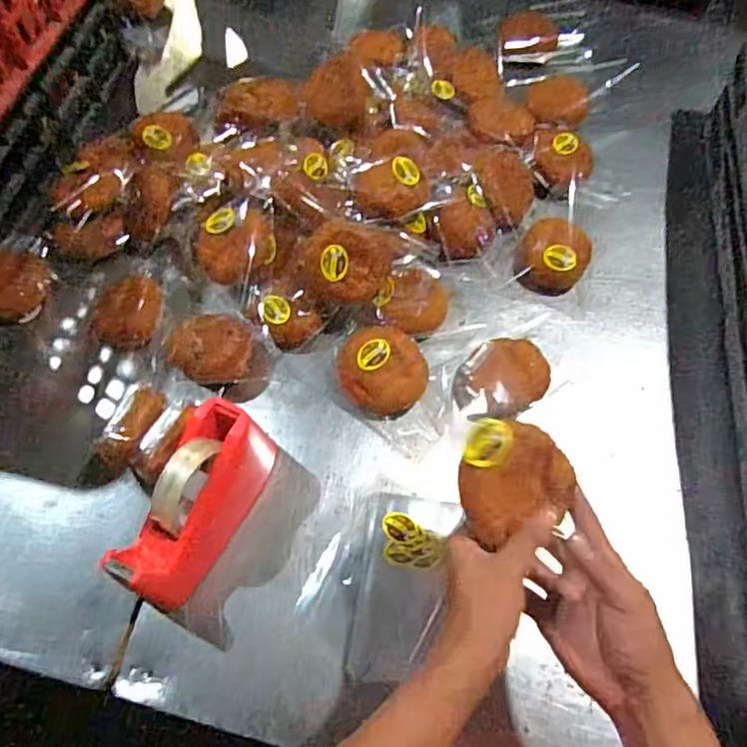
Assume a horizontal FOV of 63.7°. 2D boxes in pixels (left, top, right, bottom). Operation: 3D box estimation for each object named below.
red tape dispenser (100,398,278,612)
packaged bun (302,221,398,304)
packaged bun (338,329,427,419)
[{"bbox_3d":[-0.180,0.134,0.616,0.075,0.117,0.200,20,66,12],"label":"red tape dispenser"},{"bbox_3d":[-0.028,-0.130,0.710,0.112,0.062,0.079,-4,62,-1],"label":"packaged bun"},{"bbox_3d":[0.010,-0.003,0.691,0.099,0.060,0.093,0,62,1],"label":"packaged bun"}]

